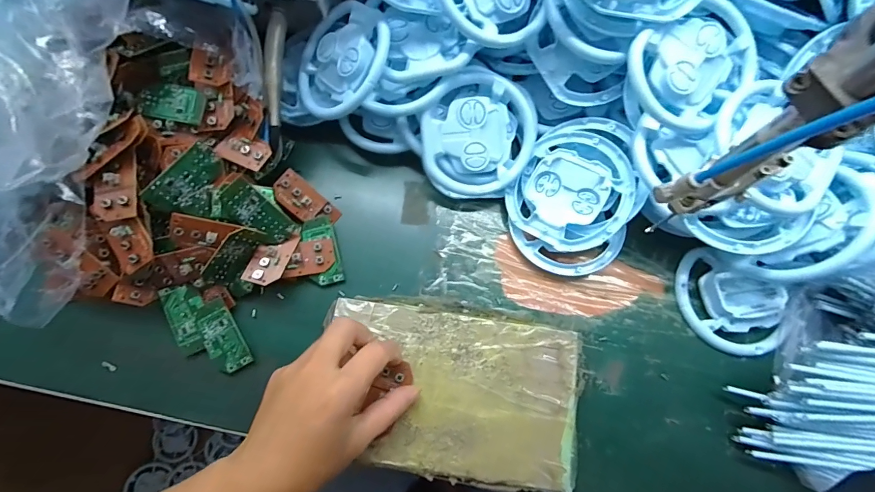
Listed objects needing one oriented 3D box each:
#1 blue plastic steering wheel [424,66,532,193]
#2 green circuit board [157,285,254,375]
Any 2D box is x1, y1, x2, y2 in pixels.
[{"bbox_3d":[0.036,-0.099,0.353,0.097,0.013,0.102,-1,100,-6],"label":"blue plastic steering wheel"},{"bbox_3d":[-0.194,0.069,0.331,0.045,0.009,0.087,-29,78,-8],"label":"green circuit board"}]

